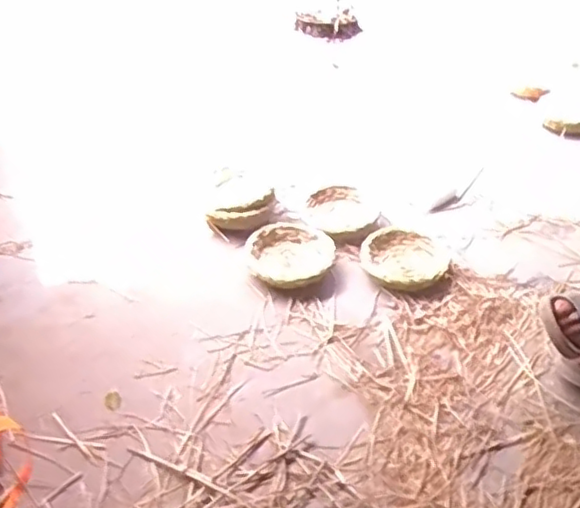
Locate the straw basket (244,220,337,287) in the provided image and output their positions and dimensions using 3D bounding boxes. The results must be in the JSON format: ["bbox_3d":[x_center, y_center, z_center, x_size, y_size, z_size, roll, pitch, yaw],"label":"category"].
[{"bbox_3d":[0.003,0.002,1.421,0.193,0.081,0.175,-5,39,-11],"label":"straw basket"}]

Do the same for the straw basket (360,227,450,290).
[{"bbox_3d":[0.242,0.014,1.422,0.163,0.041,0.183,-17,40,-19],"label":"straw basket"}]

